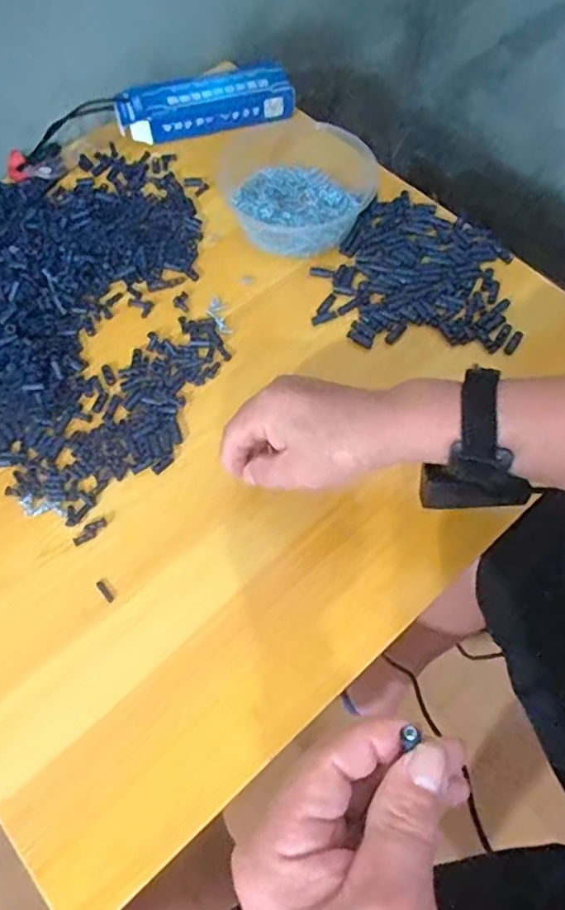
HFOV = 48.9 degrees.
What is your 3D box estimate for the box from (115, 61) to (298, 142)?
[{"bbox_3d":[-0.080,-0.367,0.650,0.183,0.034,0.059,-9,63,-4],"label":"box"}]

